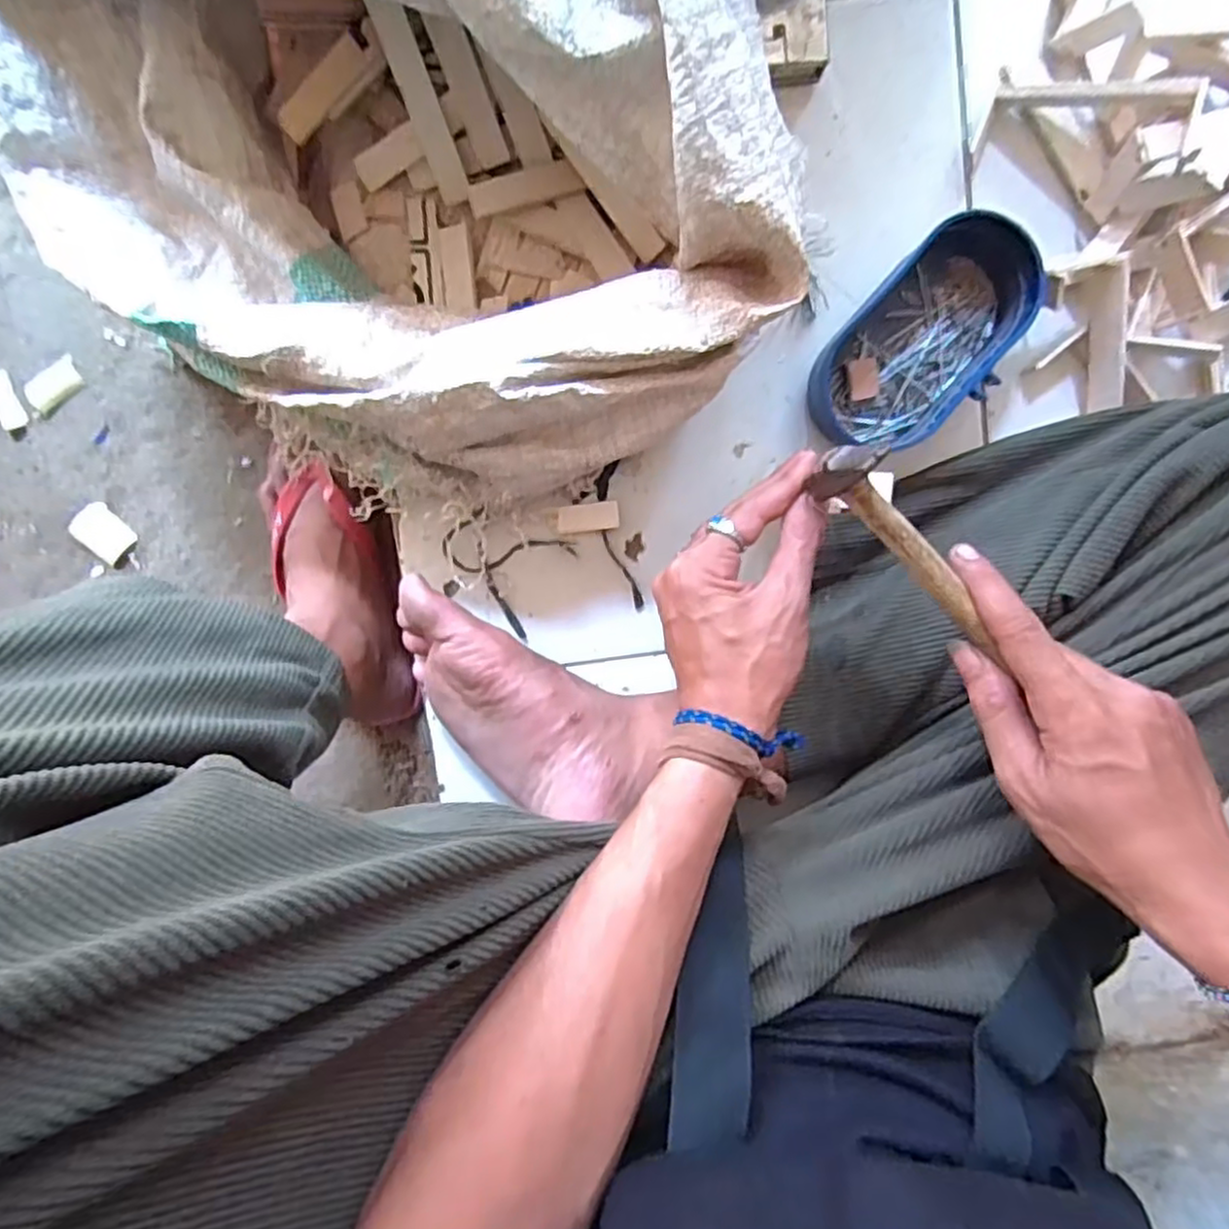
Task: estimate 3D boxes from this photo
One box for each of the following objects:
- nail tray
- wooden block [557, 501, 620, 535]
[{"bbox_3d":[0.195,-0.172,0.465,0.085,0.049,0.145,39,92,-6],"label":"nail tray"},{"bbox_3d":[-0.017,-0.064,0.487,0.040,0.004,0.019,-7,96,-3],"label":"wooden block"}]

